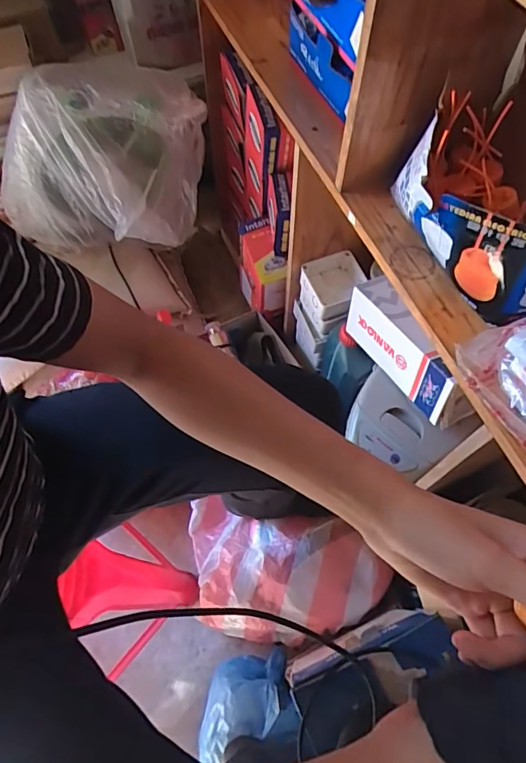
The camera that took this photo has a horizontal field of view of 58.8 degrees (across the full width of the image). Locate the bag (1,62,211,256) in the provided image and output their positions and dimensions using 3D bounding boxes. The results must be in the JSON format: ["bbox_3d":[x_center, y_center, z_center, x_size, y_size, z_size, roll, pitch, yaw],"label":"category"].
[{"bbox_3d":[-0.340,-0.482,1.019,0.417,0.329,0.241,0,64,1],"label":"bag"}]

